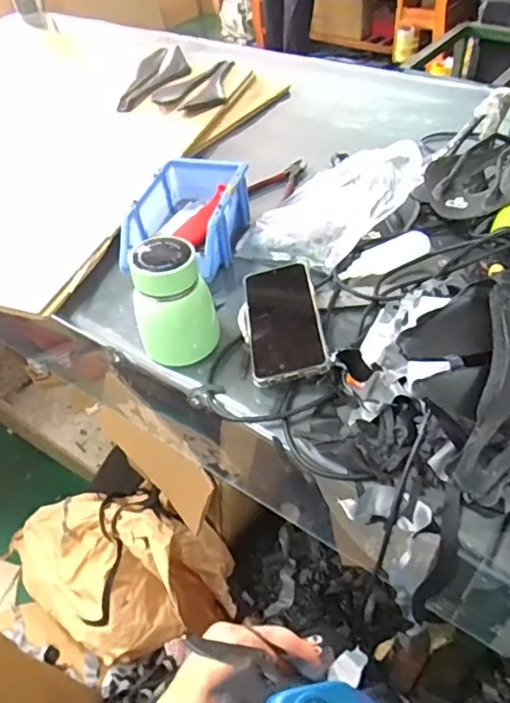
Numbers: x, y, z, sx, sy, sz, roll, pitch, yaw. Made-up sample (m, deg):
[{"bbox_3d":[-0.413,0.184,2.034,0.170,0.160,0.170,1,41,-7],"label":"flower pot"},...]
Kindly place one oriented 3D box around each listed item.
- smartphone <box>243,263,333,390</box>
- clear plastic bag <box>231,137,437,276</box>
[{"bbox_3d":[0.029,-0.037,0.585,0.076,0.011,0.165,-13,48,7],"label":"smartphone"},{"bbox_3d":[0.090,-0.160,0.648,0.243,0.070,0.096,-22,37,36],"label":"clear plastic bag"}]

